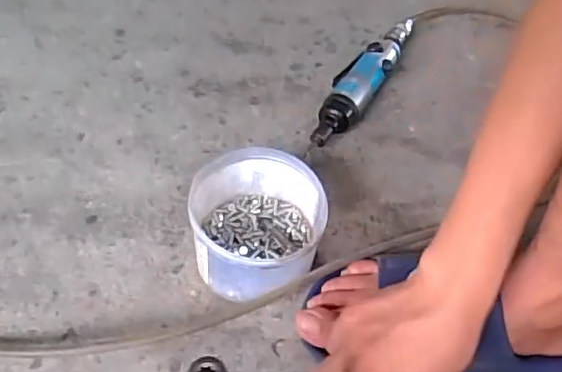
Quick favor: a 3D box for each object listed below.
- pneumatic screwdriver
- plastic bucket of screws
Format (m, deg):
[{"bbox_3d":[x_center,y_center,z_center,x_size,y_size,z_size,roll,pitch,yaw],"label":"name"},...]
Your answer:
[{"bbox_3d":[0.096,-0.129,0.686,0.050,0.039,0.243,27,56,15],"label":"pneumatic screwdriver"},{"bbox_3d":[-0.021,0.037,0.527,0.111,0.085,0.112,2,53,-3],"label":"plastic bucket of screws"}]

